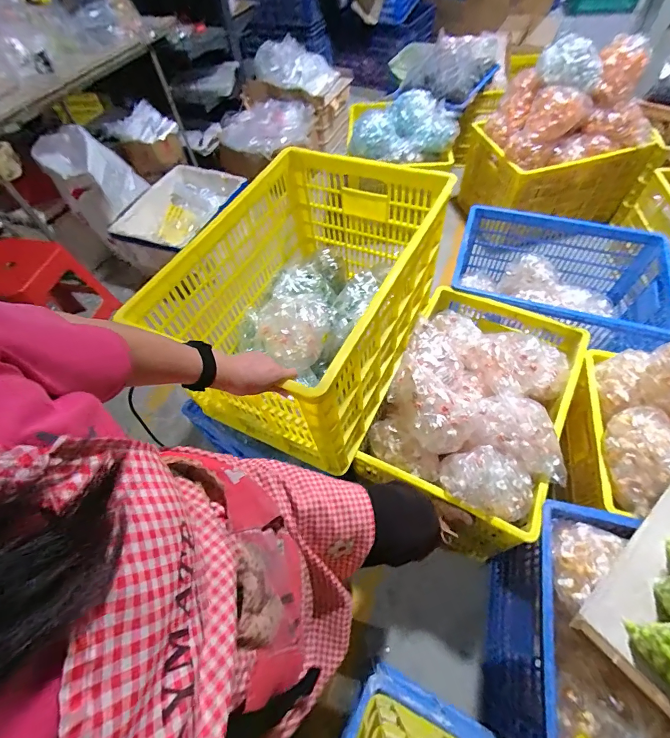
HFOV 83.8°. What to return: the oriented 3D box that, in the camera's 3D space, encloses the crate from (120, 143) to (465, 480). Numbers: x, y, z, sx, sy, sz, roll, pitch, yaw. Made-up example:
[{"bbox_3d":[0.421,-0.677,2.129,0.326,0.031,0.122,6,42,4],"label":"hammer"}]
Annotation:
[{"bbox_3d":[-0.062,-0.171,0.921,0.466,0.373,0.635,21,62,17],"label":"crate"}]

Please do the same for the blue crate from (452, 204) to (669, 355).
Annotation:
[{"bbox_3d":[0.790,-0.294,1.361,0.676,0.244,0.530,14,60,13],"label":"blue crate"}]

